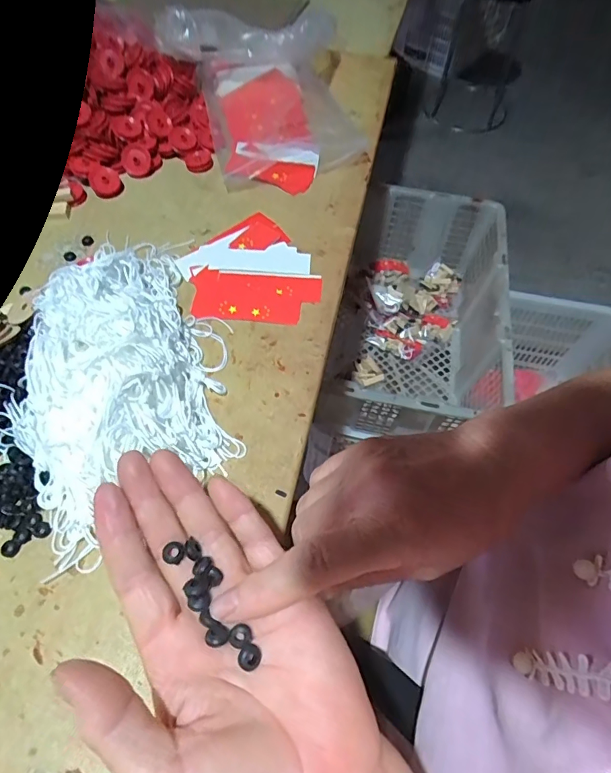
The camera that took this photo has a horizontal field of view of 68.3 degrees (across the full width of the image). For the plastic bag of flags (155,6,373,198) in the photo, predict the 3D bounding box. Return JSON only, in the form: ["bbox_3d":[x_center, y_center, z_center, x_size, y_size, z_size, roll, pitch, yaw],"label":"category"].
[{"bbox_3d":[-0.049,-0.330,0.491,0.192,0.075,0.275,-8,60,-6],"label":"plastic bag of flags"}]

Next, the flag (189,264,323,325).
[{"bbox_3d":[-0.042,-0.078,0.378,0.106,0.004,0.052,6,60,2],"label":"flag"}]

